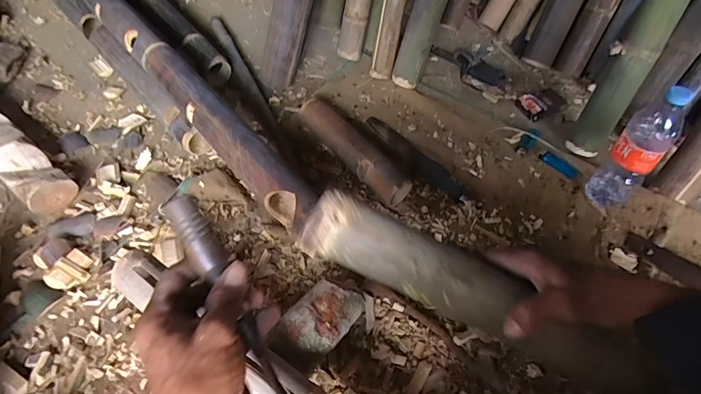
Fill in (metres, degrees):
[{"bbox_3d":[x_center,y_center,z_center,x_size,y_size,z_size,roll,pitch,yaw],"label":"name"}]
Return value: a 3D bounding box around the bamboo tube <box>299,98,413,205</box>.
[{"bbox_3d":[0.007,-0.086,0.762,0.057,0.063,0.269,-30,61,-25],"label":"bamboo tube"}]

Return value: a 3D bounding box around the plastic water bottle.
[{"bbox_3d":[0.480,-0.076,0.695,0.074,0.228,0.078,-37,64,-28],"label":"plastic water bottle"}]

